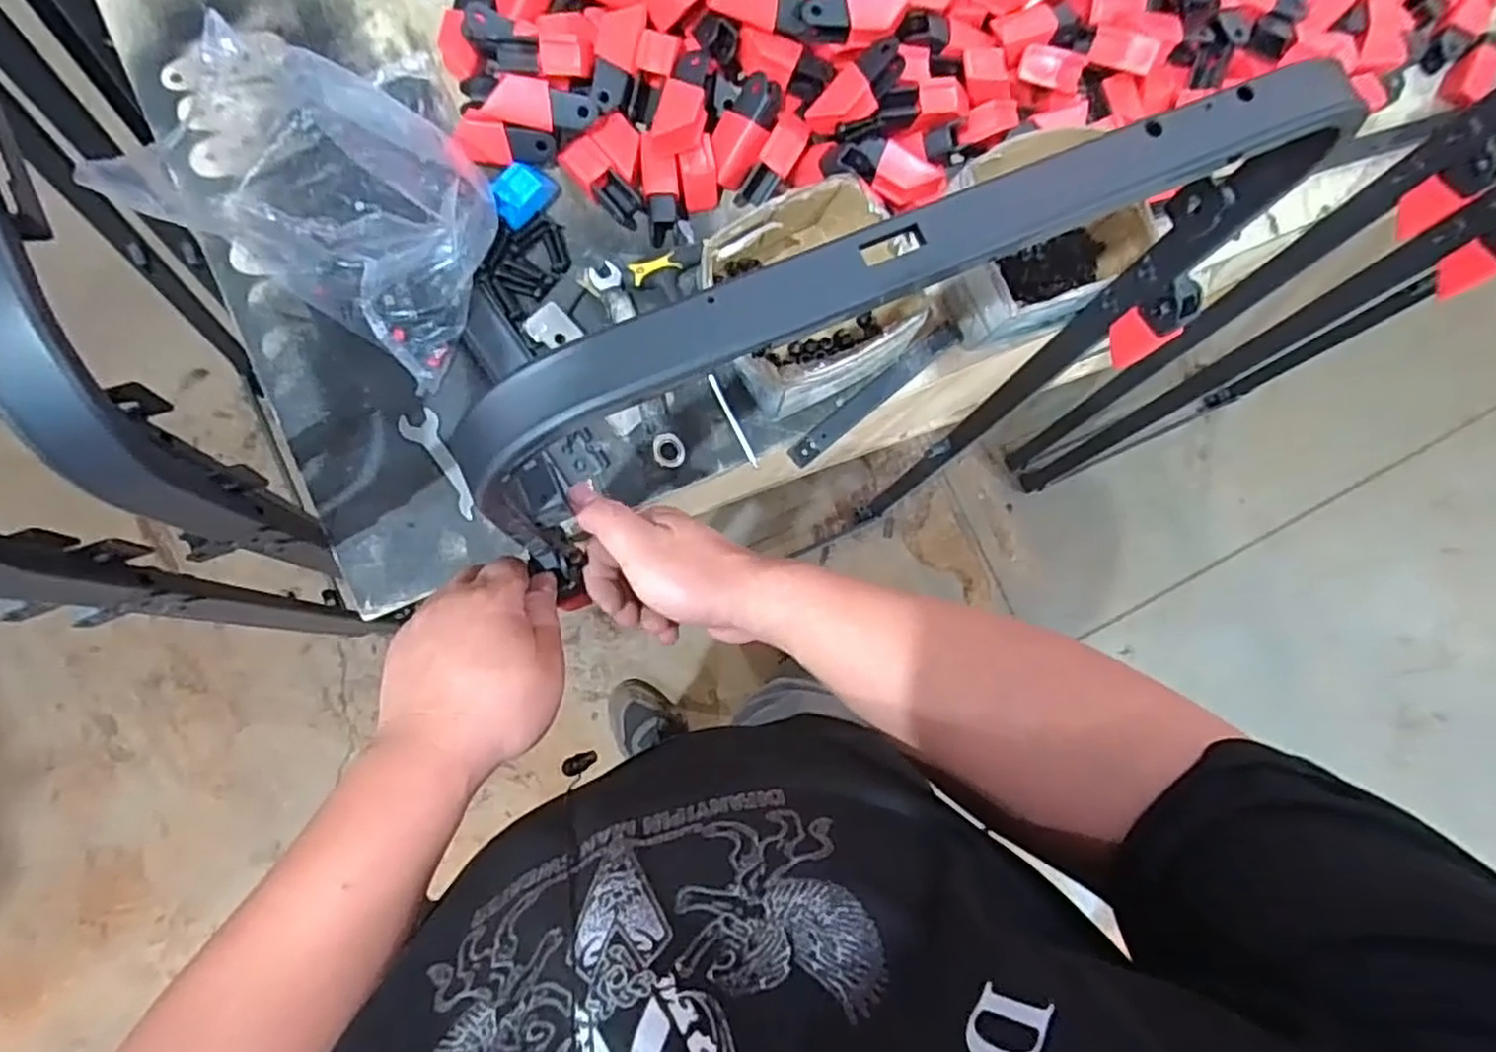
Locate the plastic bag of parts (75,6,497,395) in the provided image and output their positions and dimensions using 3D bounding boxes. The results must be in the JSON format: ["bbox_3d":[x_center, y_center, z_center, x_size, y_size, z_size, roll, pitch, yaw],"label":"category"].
[{"bbox_3d":[-0.320,-0.261,0.544,0.294,0.085,0.178,33,81,-4],"label":"plastic bag of parts"}]

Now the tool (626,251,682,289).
[{"bbox_3d":[-0.076,-0.211,0.595,0.041,0.008,0.020,-24,88,-9],"label":"tool"}]

